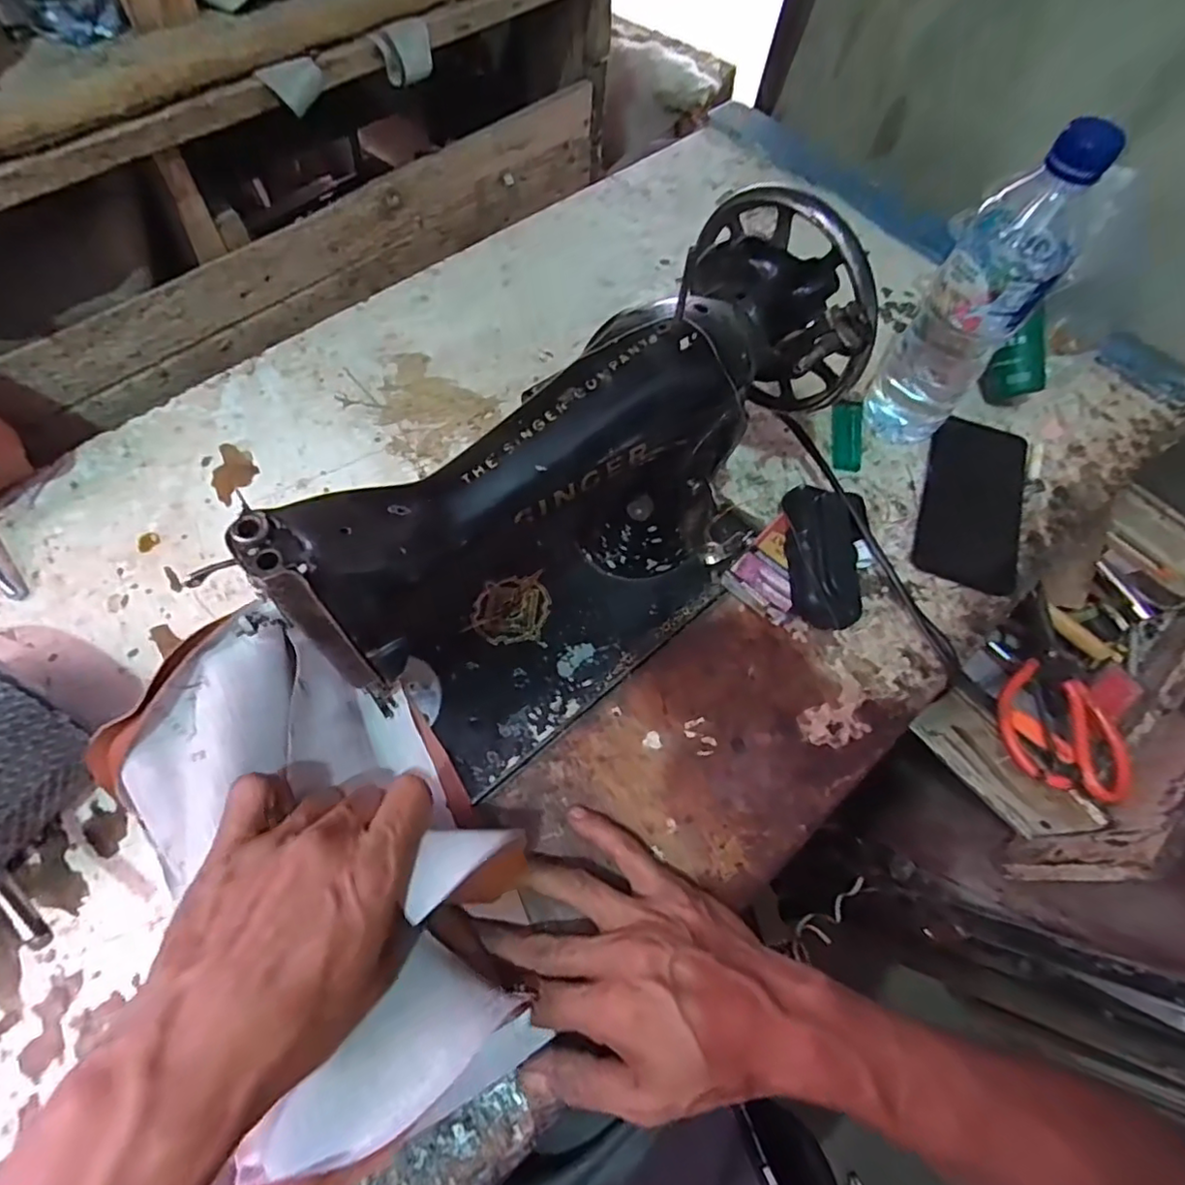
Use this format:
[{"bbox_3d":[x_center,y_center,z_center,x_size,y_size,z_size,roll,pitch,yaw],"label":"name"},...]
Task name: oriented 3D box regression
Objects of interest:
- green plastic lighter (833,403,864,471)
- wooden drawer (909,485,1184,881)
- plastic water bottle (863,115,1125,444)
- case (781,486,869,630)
[{"bbox_3d":[0.218,-0.135,0.519,0.023,0.010,0.070,11,65,2],"label":"green plastic lighter"},{"bbox_3d":[0.446,0.055,0.531,0.357,0.117,0.172,-40,74,-20],"label":"wooden drawer"},{"bbox_3d":[0.266,-0.196,0.431,0.067,0.235,0.054,34,68,12],"label":"plastic water bottle"},{"bbox_3d":[0.175,-0.027,0.448,0.063,0.036,0.111,4,65,-1],"label":"case"}]

